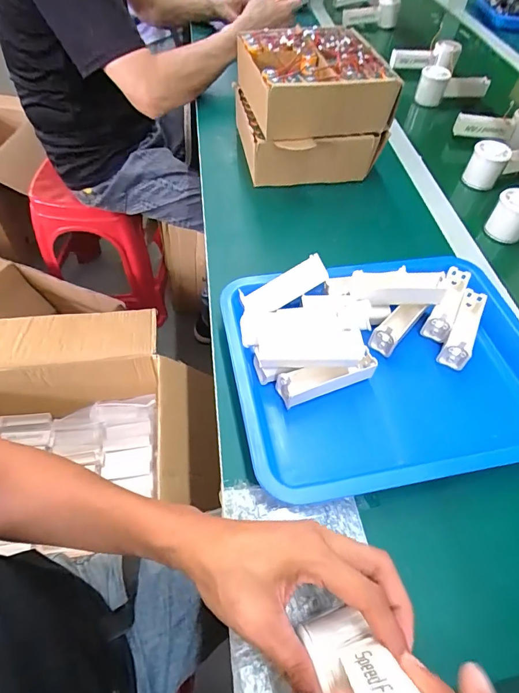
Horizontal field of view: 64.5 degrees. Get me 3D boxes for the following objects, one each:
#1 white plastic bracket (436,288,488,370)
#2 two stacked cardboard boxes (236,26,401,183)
[{"bbox_3d":[0.236,-0.024,0.470,0.029,0.036,0.105,26,56,15],"label":"white plastic bracket"},{"bbox_3d":[0.075,-0.366,0.632,0.207,0.145,0.183,-8,55,-9],"label":"two stacked cardboard boxes"}]

